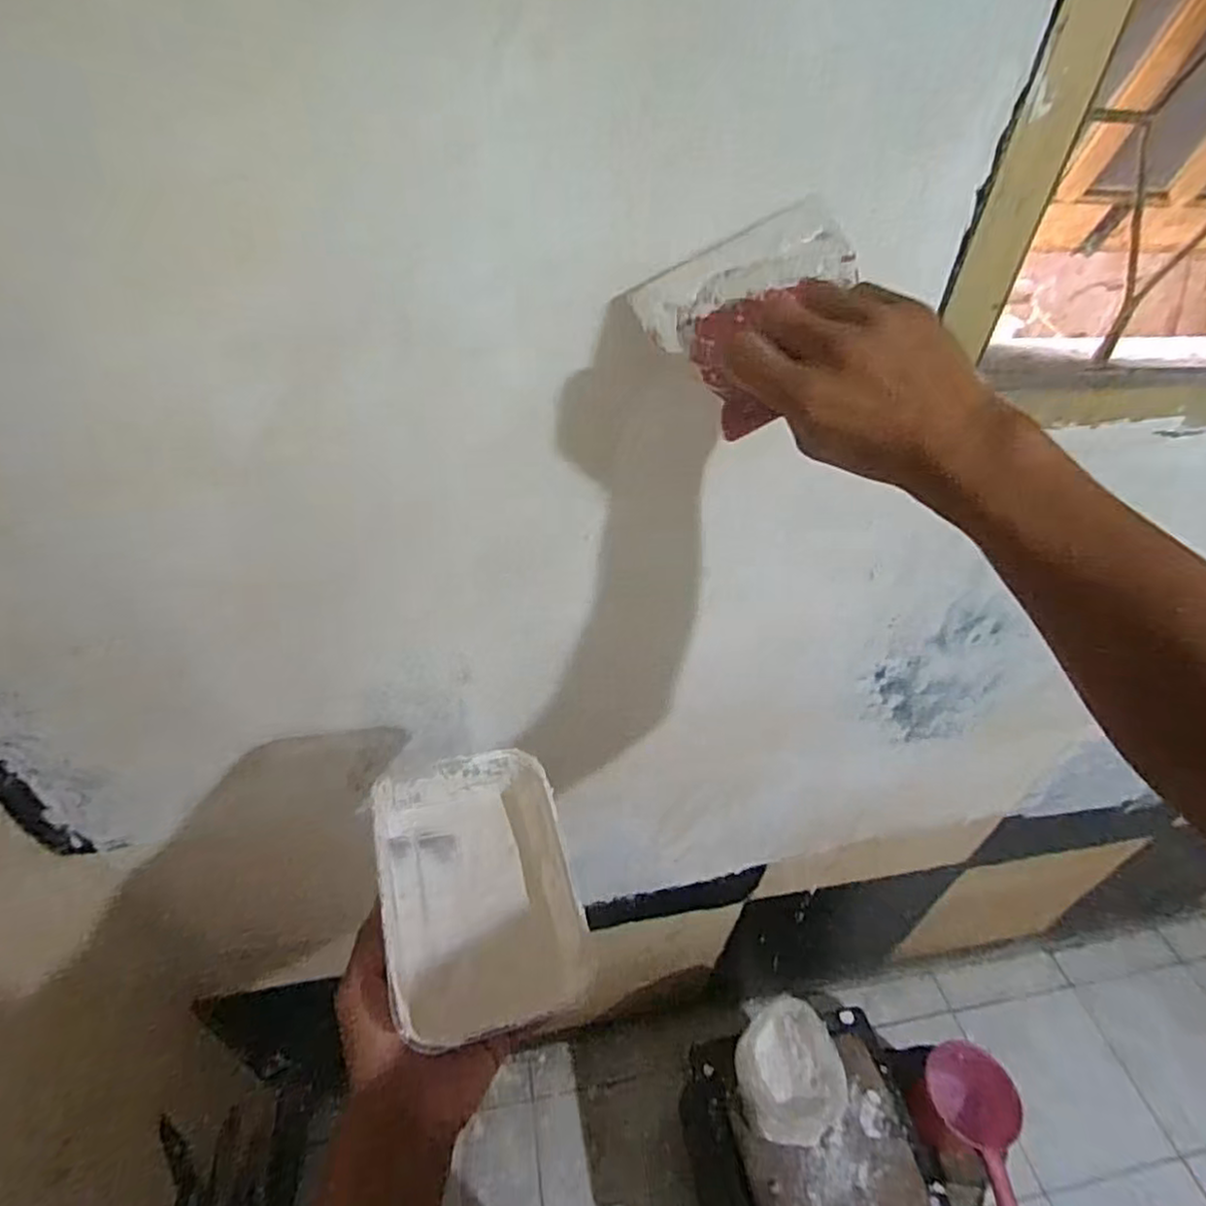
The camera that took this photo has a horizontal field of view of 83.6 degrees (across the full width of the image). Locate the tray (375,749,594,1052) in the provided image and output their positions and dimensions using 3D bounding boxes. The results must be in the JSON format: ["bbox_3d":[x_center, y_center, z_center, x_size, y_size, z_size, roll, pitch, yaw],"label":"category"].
[{"bbox_3d":[-0.078,0.179,0.432,0.113,0.058,0.166,-9,44,-14],"label":"tray"}]

